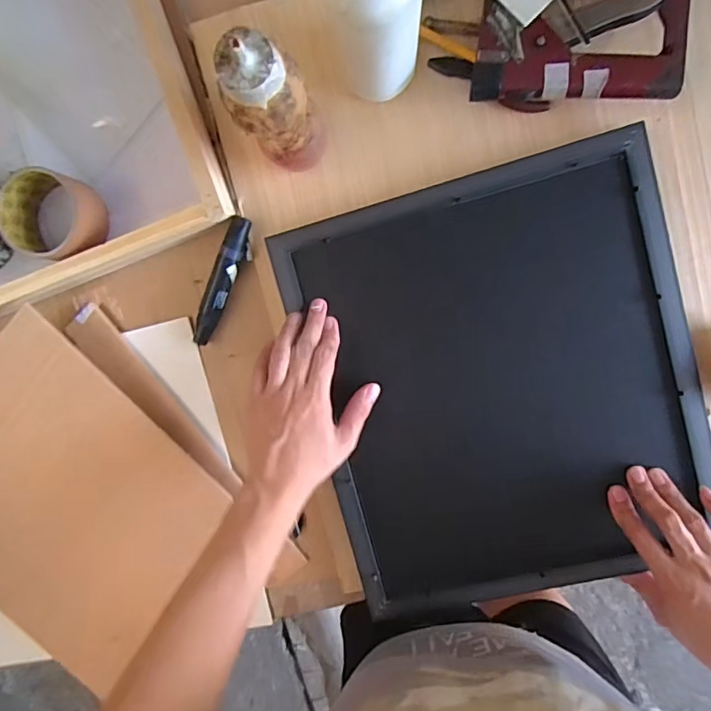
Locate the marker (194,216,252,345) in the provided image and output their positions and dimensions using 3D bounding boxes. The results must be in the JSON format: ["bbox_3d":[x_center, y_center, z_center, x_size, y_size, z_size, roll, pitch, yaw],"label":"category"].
[{"bbox_3d":[-0.132,-0.072,0.470,0.023,0.020,0.130,25,99,3],"label":"marker"}]

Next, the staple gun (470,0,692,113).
[{"bbox_3d":[0.186,-0.274,0.398,0.185,0.042,0.141,12,98,5],"label":"staple gun"}]

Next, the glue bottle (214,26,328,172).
[{"bbox_3d":[-0.057,-0.186,0.371,0.053,0.169,0.046,-26,92,11],"label":"glue bottle"}]

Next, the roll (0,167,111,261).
[{"bbox_3d":[-0.296,-0.136,0.467,0.082,0.045,0.079,1,96,7],"label":"roll"}]

